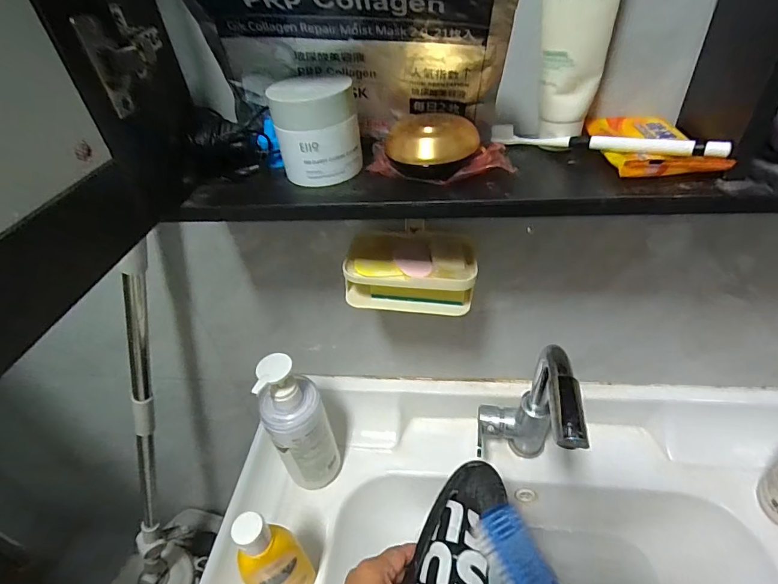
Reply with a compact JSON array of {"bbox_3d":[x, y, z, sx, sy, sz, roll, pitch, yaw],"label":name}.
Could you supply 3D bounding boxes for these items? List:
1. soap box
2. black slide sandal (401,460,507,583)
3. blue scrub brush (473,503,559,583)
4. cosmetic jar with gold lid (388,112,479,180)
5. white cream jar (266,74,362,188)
[{"bbox_3d":[0.024,-0.026,0.471,0.131,0.063,0.090,0,41,8],"label":"soap box"},{"bbox_3d":[0.062,0.279,0.412,0.090,0.083,0.226,16,68,25],"label":"black slide sandal"},{"bbox_3d":[0.116,0.247,0.388,0.048,0.031,0.102,-17,54,-11],"label":"blue scrub brush"},{"bbox_3d":[0.037,-0.121,0.366,0.069,0.041,0.056,15,46,24],"label":"cosmetic jar with gold lid"},{"bbox_3d":[-0.060,-0.139,0.375,0.067,0.071,0.062,-6,41,1],"label":"white cream jar"}]

